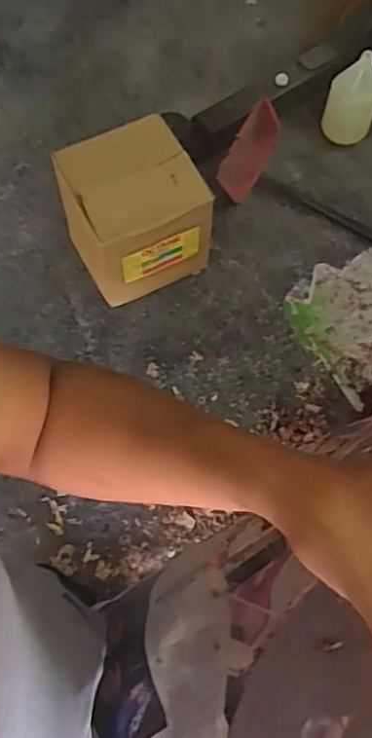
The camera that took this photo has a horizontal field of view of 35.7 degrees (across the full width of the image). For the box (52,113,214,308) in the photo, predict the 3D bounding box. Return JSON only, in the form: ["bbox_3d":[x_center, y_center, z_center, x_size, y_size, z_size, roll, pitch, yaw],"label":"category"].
[{"bbox_3d":[-0.154,-0.427,1.617,0.350,0.340,0.331,-24,69,-12],"label":"box"}]

